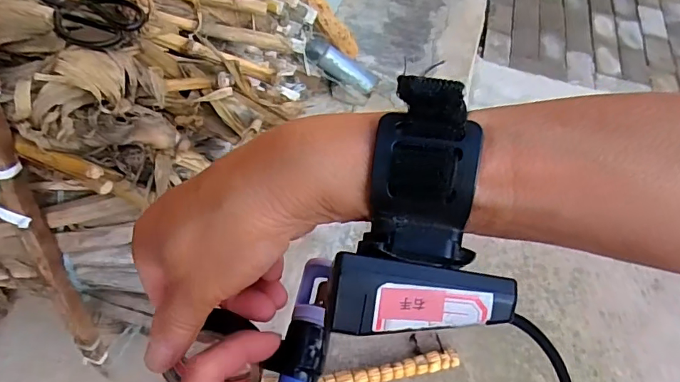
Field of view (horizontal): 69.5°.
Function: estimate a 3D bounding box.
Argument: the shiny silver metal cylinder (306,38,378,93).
[{"bbox_3d":[0.009,-0.439,1.712,0.277,0.072,0.082,30,54,-14],"label":"shiny silver metal cylinder"}]

